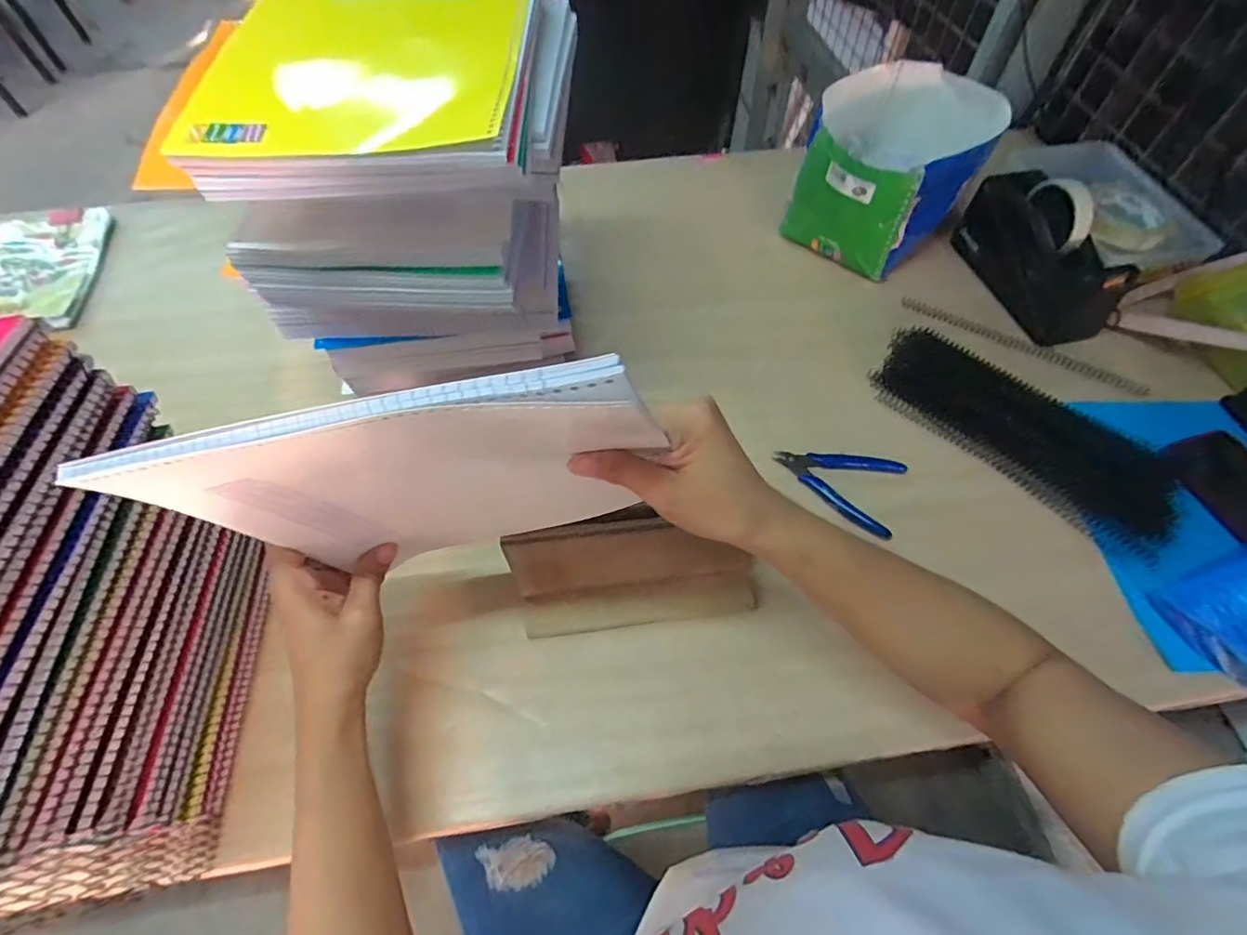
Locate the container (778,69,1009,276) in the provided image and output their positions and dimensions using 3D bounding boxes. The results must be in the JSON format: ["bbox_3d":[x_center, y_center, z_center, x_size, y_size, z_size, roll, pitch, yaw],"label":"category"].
[{"bbox_3d":[0.339,-0.381,0.706,0.192,0.133,0.262,35,64,20],"label":"container"}]

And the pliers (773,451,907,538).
[{"bbox_3d":[0.204,0.012,0.530,0.116,0.018,0.077,21,60,13],"label":"pliers"}]

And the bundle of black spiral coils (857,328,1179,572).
[{"bbox_3d":[0.400,-0.041,0.554,0.125,0.033,0.295,-40,66,-22],"label":"bundle of black spiral coils"}]

